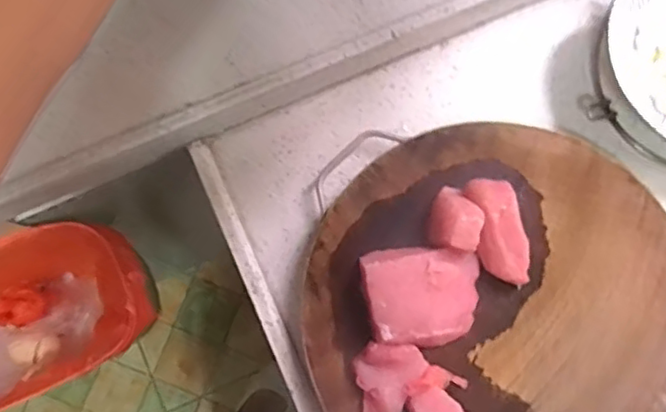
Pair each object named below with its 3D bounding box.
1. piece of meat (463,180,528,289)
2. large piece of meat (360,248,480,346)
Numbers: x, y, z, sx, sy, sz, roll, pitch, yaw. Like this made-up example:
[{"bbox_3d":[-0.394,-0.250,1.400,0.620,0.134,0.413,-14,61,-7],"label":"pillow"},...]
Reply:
[{"bbox_3d":[0.131,0.021,0.512,0.036,0.035,0.084,-13,79,-2],"label":"piece of meat"},{"bbox_3d":[0.069,0.071,0.503,0.090,0.034,0.071,-1,79,0],"label":"large piece of meat"}]

